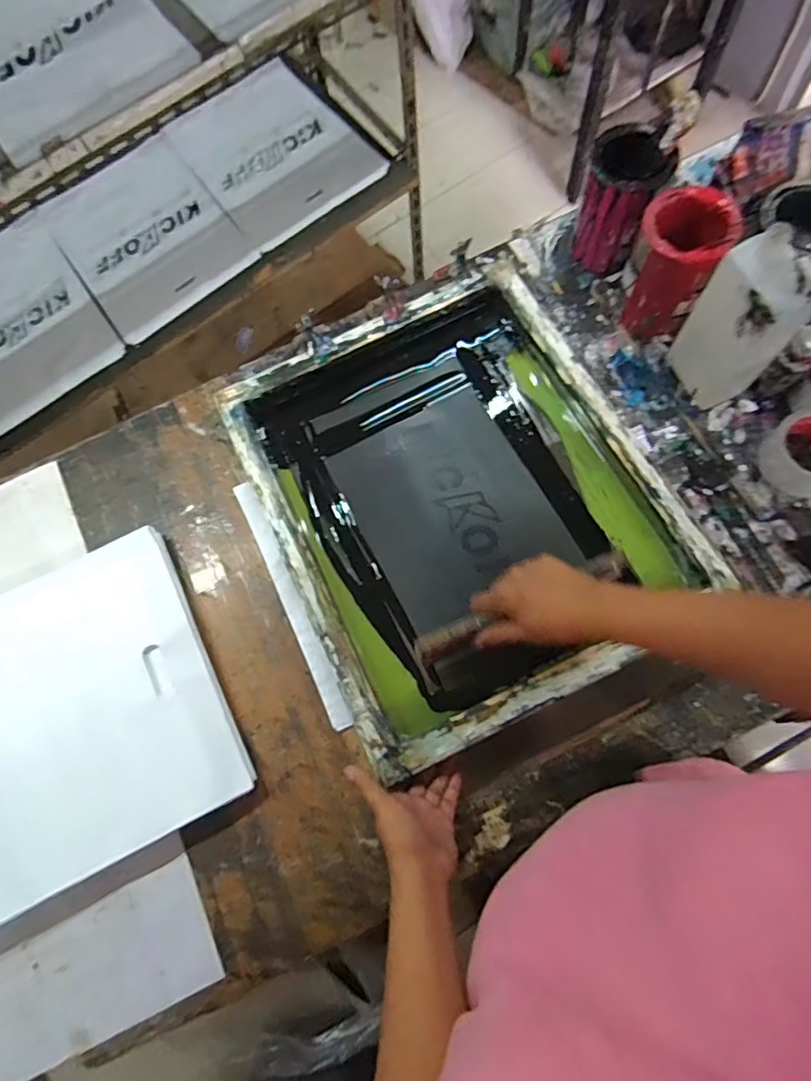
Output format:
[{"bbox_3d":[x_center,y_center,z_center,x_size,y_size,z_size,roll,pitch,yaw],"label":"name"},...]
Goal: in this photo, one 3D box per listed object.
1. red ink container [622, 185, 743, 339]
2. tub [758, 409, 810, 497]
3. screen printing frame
[{"bbox_3d":[0.342,-0.353,0.732,0.104,0.139,0.118,24,77,12],"label":"red ink container"},{"bbox_3d":[0.491,-0.107,0.701,0.084,0.064,0.098,-23,73,-2],"label":"tub"},{"bbox_3d":[0.060,-0.058,0.745,0.461,0.055,0.566,-27,71,-3],"label":"screen printing frame"}]

